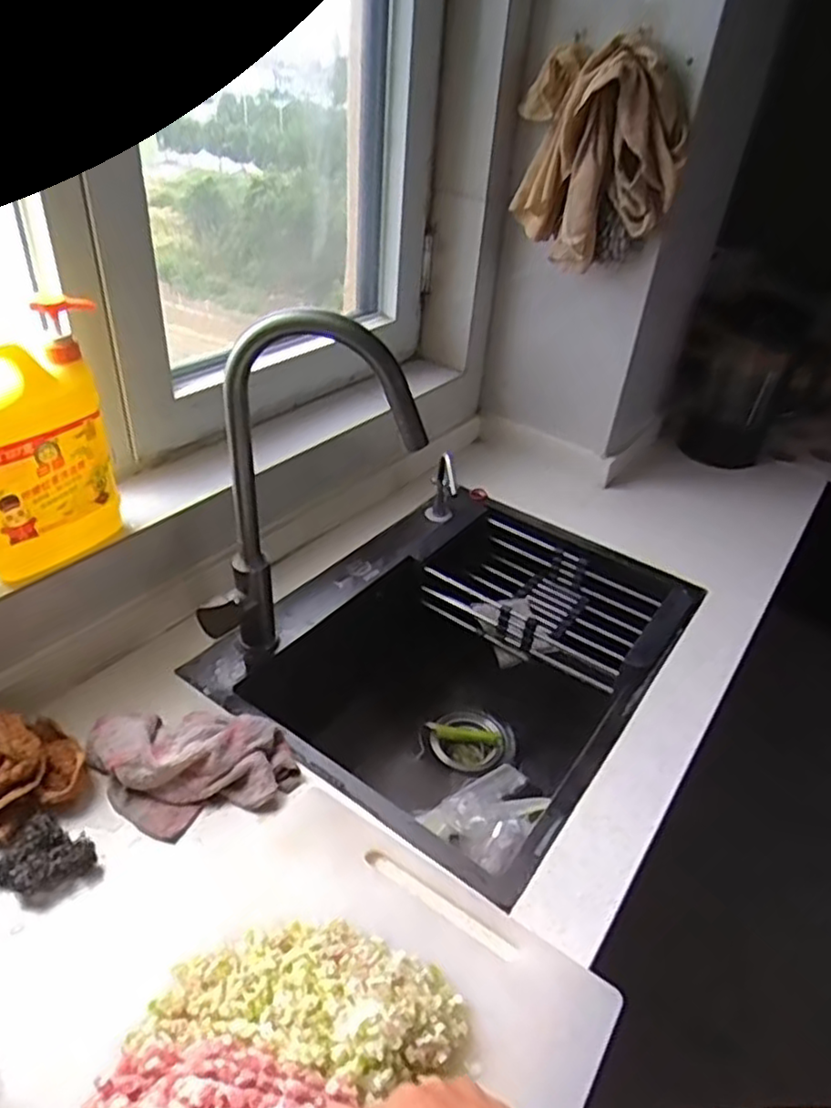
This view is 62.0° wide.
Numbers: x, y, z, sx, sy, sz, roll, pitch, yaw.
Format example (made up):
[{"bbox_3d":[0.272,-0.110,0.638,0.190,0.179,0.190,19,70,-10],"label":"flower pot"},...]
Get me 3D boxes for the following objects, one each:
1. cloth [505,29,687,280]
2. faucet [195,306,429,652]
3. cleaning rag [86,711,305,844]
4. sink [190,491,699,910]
[{"bbox_3d":[0.269,-0.602,1.060,0.272,0.302,0.110,25,41,25],"label":"cloth"},{"bbox_3d":[-0.122,-0.044,0.759,0.244,0.428,0.056,0,37,-7],"label":"faucet"},{"bbox_3d":[-0.229,0.207,0.718,0.187,0.049,0.146,-15,41,-24],"label":"cleaning rag"},{"bbox_3d":[0.068,0.191,1.023,0.468,0.260,0.635,26,41,26],"label":"sink"}]

